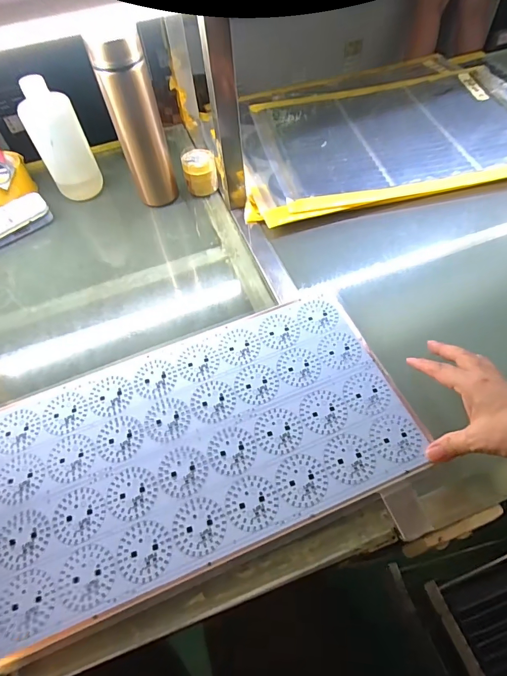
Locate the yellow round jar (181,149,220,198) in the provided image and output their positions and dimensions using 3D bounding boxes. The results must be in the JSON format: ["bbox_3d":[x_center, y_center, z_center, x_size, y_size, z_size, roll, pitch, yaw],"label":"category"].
[{"bbox_3d":[-0.085,-0.268,0.630,0.053,0.058,0.050,-12,57,-4],"label":"yellow round jar"}]

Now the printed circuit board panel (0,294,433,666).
[{"bbox_3d":[-0.075,0.108,0.406,0.465,0.009,0.235,-20,58,-10],"label":"printed circuit board panel"}]

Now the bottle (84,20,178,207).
[{"bbox_3d":[-0.161,-0.293,0.550,0.056,0.228,0.053,20,60,16],"label":"bottle"}]

